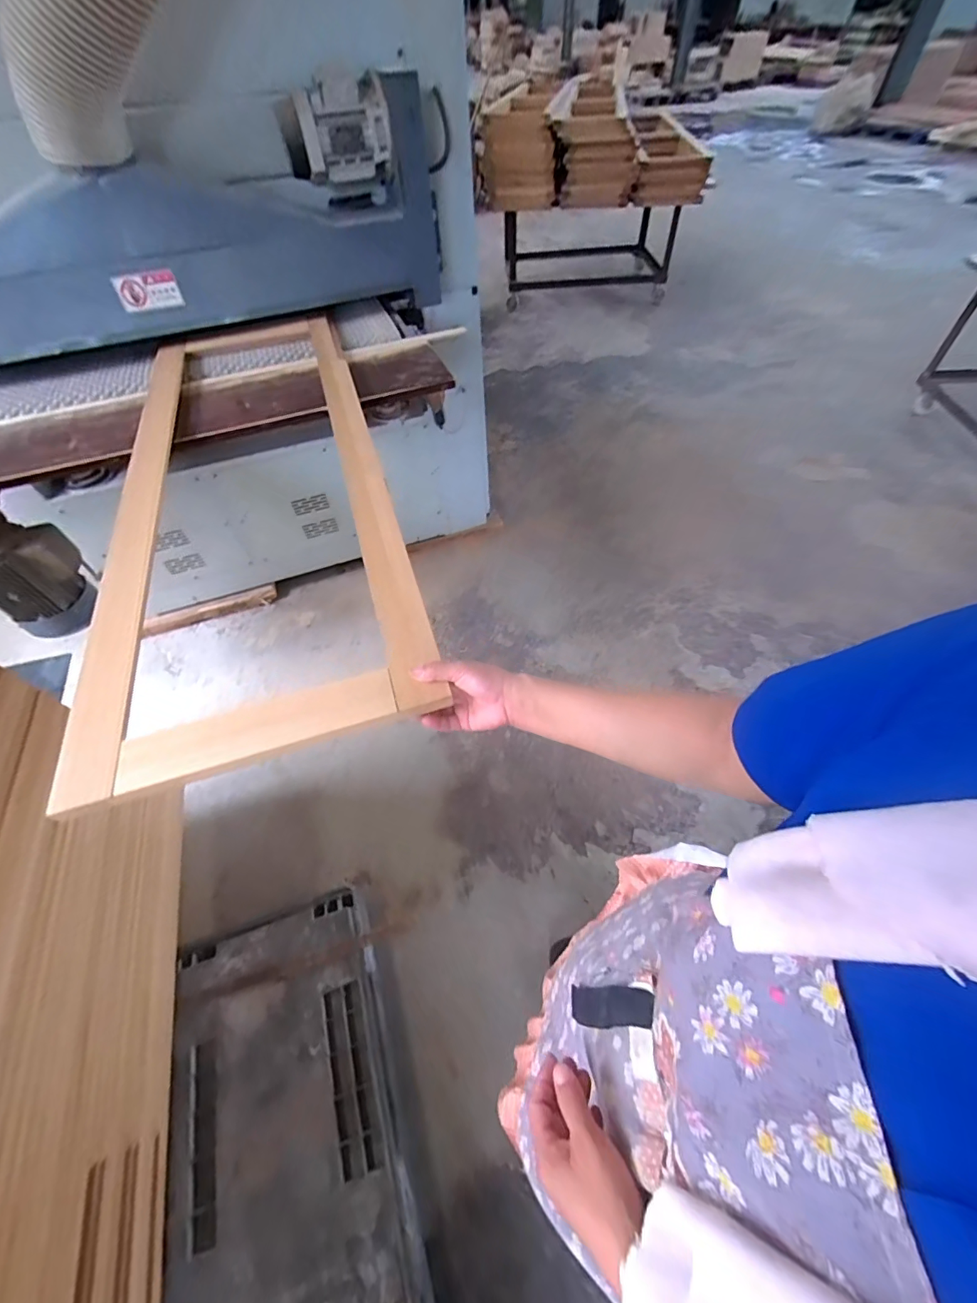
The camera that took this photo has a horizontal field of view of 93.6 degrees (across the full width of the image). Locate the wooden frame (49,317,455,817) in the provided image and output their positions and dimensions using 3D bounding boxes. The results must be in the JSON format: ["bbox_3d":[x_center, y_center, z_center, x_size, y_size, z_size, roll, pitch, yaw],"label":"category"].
[{"bbox_3d":[-0.393,-0.298,0.761,0.412,0.043,1.065,-18,55,-6],"label":"wooden frame"}]

